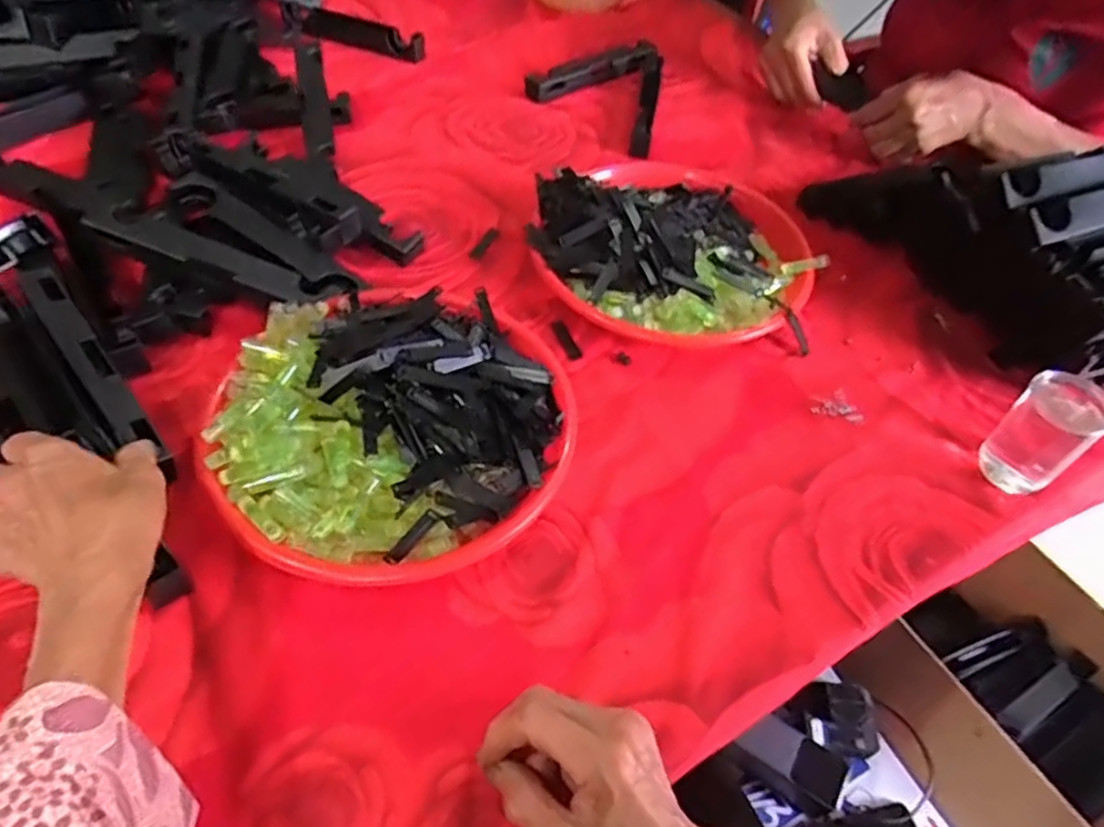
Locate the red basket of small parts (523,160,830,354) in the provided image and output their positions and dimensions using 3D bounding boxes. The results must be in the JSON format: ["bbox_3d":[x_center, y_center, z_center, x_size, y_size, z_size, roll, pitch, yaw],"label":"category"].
[{"bbox_3d":[0.110,-0.161,0.644,0.253,0.062,0.244,2,52,-3],"label":"red basket of small parts"}]

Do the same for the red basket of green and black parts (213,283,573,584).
[{"bbox_3d":[-0.108,-0.004,0.496,0.240,0.067,0.233,3,51,-3],"label":"red basket of green and black parts"}]

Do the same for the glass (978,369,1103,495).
[{"bbox_3d":[0.366,0.015,0.531,0.057,0.080,0.055,-30,60,-26],"label":"glass"}]

